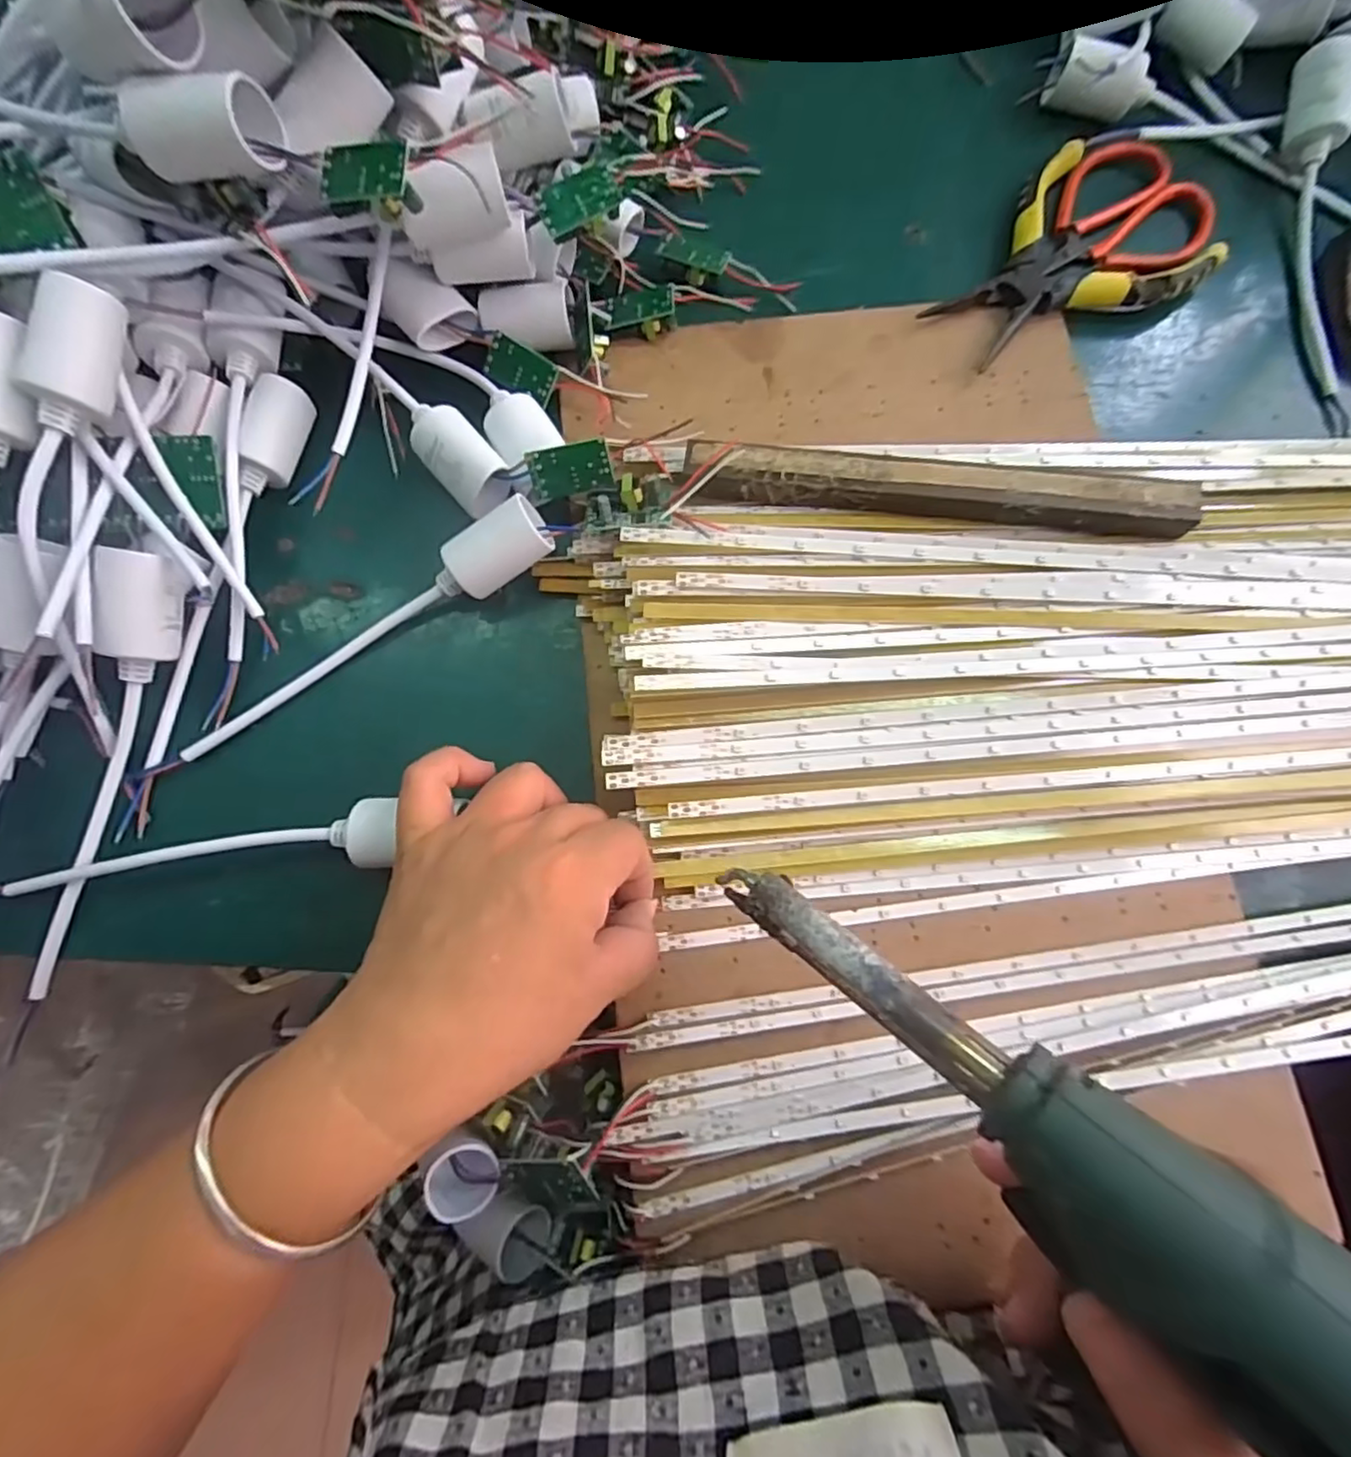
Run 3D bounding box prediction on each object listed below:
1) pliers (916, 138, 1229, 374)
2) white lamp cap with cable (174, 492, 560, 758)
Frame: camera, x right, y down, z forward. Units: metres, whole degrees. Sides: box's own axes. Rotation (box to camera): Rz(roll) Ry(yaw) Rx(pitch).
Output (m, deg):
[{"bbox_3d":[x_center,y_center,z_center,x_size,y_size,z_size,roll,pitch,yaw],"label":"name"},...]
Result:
[{"bbox_3d":[0.199,-0.232,0.329,0.122,0.017,0.100,-43,82,-9],"label":"pliers"},{"bbox_3d":[-0.136,-0.047,0.281,0.180,0.028,0.030,-31,80,-7],"label":"white lamp cap with cable"}]

